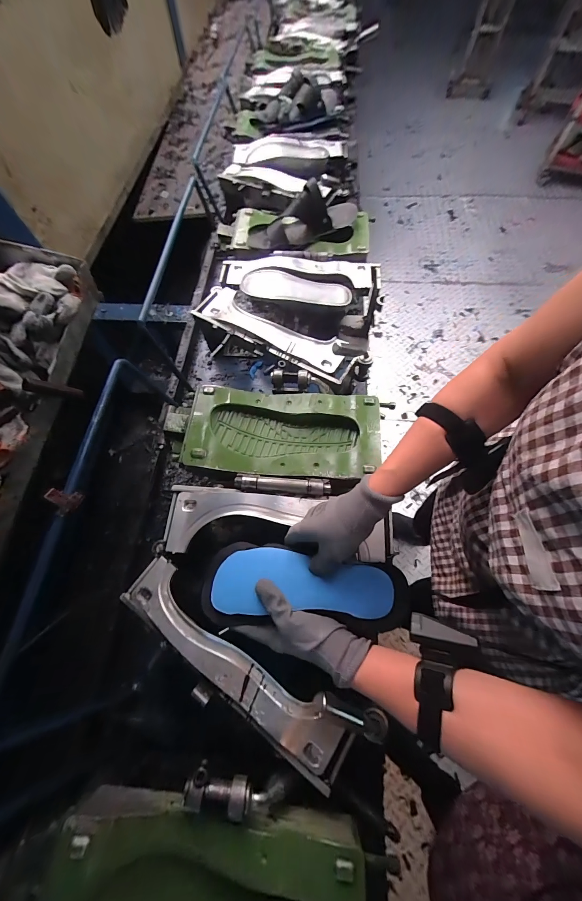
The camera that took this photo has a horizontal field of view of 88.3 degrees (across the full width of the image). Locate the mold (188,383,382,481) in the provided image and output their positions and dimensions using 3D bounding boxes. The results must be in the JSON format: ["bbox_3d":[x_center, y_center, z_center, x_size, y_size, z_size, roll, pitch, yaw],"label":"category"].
[{"bbox_3d":[-0.012,-0.032,0.564,0.340,0.048,0.167,3,65,2],"label":"mold"}]

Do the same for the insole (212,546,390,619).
[{"bbox_3d":[0.014,0.189,0.424,0.247,0.014,0.085,3,65,5],"label":"insole"}]

